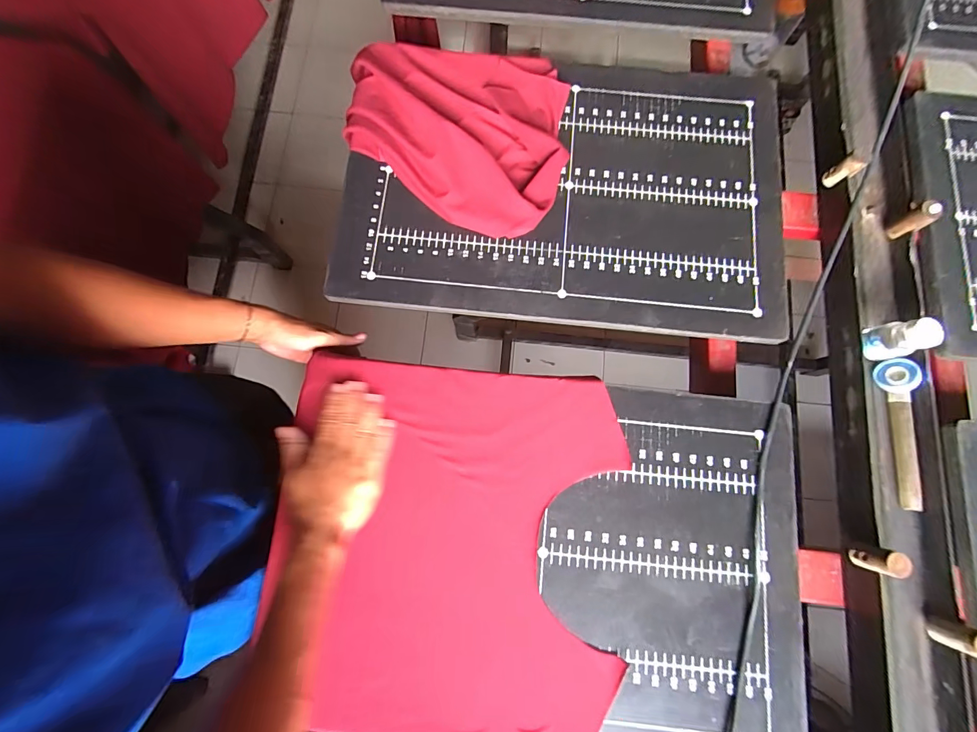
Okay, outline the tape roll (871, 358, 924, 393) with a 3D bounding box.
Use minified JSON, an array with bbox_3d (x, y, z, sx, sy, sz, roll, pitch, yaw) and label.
[{"bbox_3d":[0.484,0.012,0.489,0.042,0.012,0.039,-5,82,41],"label":"tape roll"}]

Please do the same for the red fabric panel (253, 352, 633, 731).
[{"bbox_3d":[-0.046,0.201,0.473,0.378,0.014,0.401,5,78,0],"label":"red fabric panel"}]

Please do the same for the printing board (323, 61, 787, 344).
[{"bbox_3d":[0.096,-0.249,0.563,0.578,0.022,0.388,6,78,0],"label":"printing board"}]

